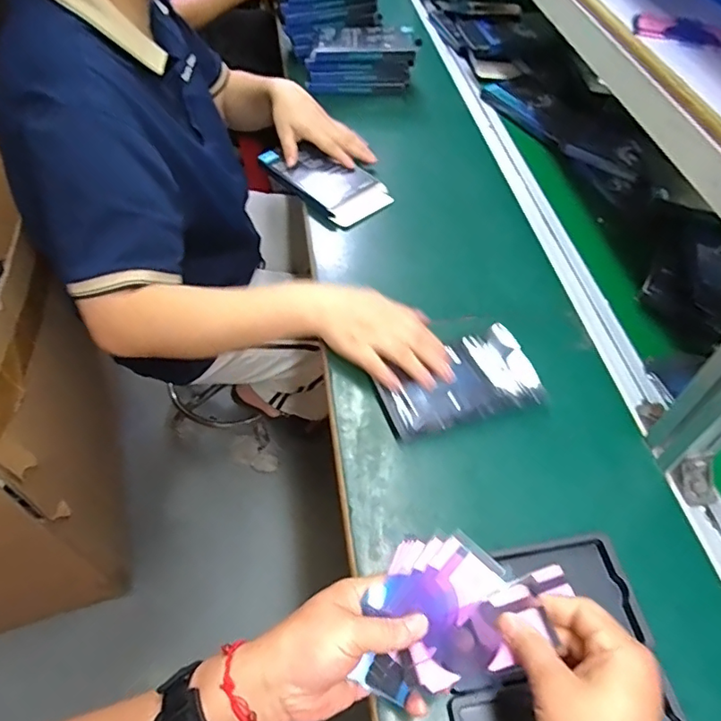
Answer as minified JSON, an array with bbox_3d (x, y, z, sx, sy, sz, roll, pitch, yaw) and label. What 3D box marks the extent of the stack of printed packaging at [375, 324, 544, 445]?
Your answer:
[{"bbox_3d":[0.100,0.017,0.559,0.165,0.012,0.111,-12,54,-10],"label":"stack of printed packaging"}]

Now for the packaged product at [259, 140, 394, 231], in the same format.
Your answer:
[{"bbox_3d":[-0.046,-0.256,0.755,0.097,0.026,0.179,-35,61,-24],"label":"packaged product"}]

